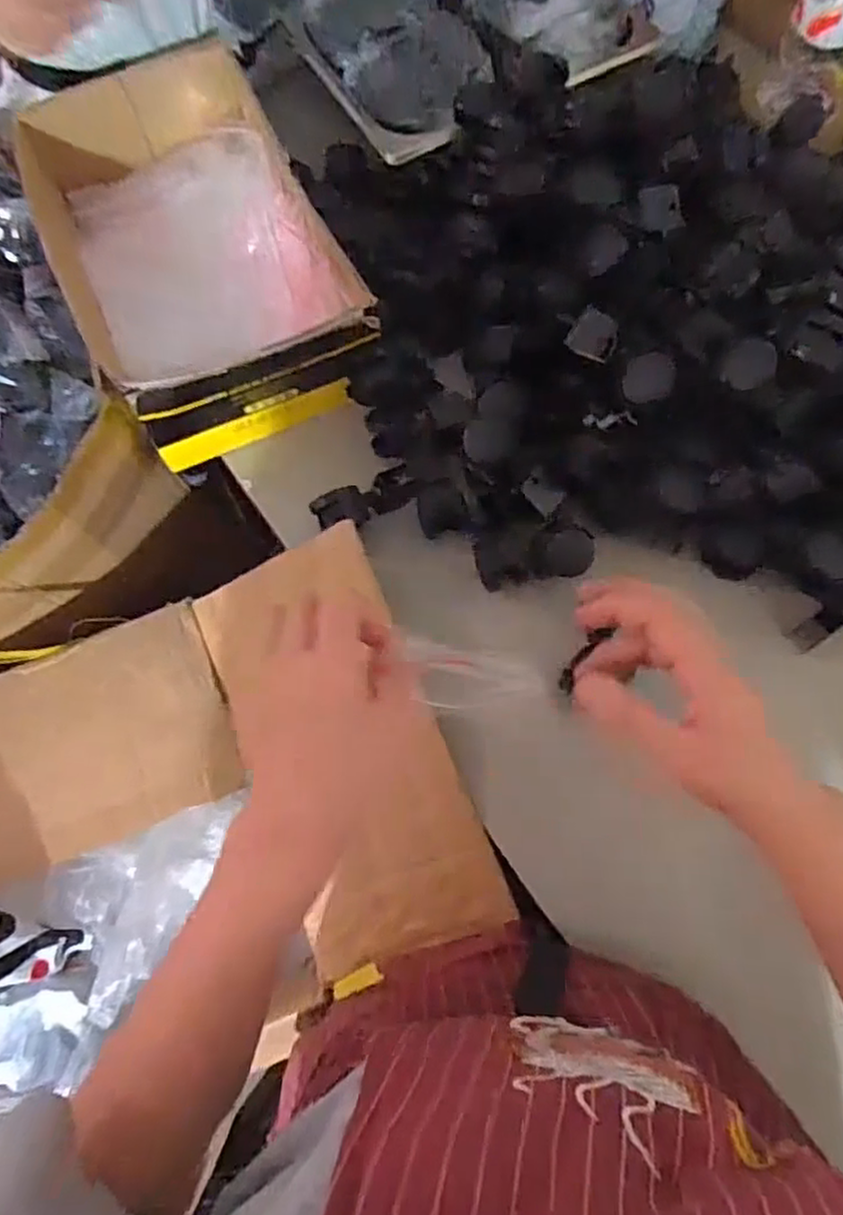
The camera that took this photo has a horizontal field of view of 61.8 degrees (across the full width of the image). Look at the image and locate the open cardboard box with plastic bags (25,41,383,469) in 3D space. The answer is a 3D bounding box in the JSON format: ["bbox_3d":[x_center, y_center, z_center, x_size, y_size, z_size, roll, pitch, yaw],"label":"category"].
[{"bbox_3d":[-0.205,-0.321,0.635,0.214,0.087,0.372,-25,71,-7],"label":"open cardboard box with plastic bags"}]

